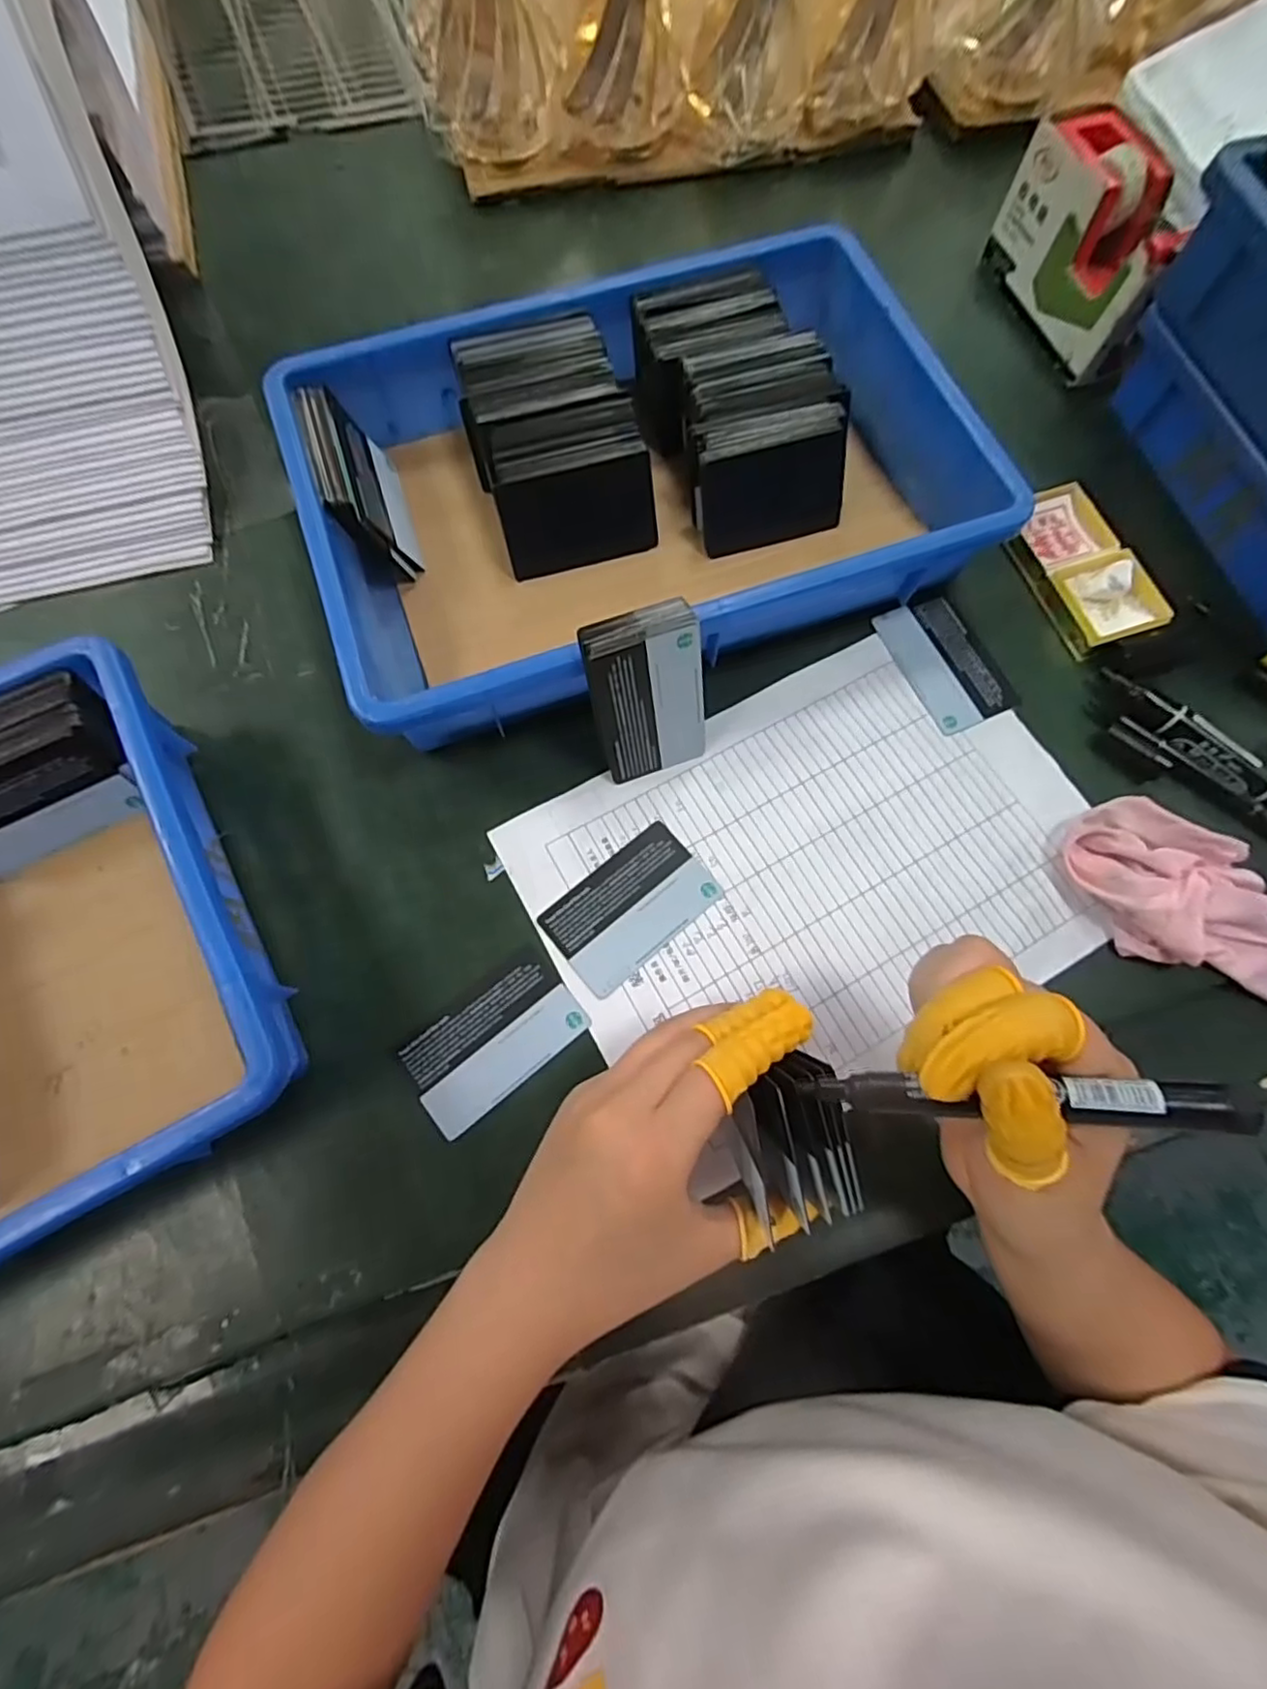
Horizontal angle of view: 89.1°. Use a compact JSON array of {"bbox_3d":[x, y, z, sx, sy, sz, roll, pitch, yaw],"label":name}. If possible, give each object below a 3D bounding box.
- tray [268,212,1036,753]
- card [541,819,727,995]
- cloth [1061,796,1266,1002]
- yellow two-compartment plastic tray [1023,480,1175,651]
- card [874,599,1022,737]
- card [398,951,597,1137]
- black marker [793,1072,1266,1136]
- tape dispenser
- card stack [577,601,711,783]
[{"bbox_3d":[-0.001,-0.215,0.378,0.357,0.061,0.244,-22,74,-6],"label":"tray"},{"bbox_3d":[-0.001,0.031,0.333,0.084,0.004,0.053,-40,77,-11],"label":"card"},{"bbox_3d":[0.289,0.032,0.325,0.137,0.027,0.070,26,75,8],"label":"cloth"},{"bbox_3d":[0.274,-0.172,0.394,0.052,0.019,0.112,-13,74,-4],"label":"yellow two-compartment plastic tray"},{"bbox_3d":[0.184,-0.109,0.379,0.051,0.004,0.083,-23,75,-7],"label":"card"},{"bbox_3d":[-0.067,0.094,0.312,0.082,0.004,0.050,-37,77,-13],"label":"card"},{"bbox_3d":[0.117,0.079,0.198,0.125,0.012,0.013,-4,73,13],"label":"black marker"},{"bbox_3d":[0.304,-0.391,0.429,0.051,0.088,0.138,-19,74,-6],"label":"tape dispenser"},{"bbox_3d":[0.007,-0.073,0.325,0.056,0.087,0.015,-19,52,-6],"label":"card stack"}]

